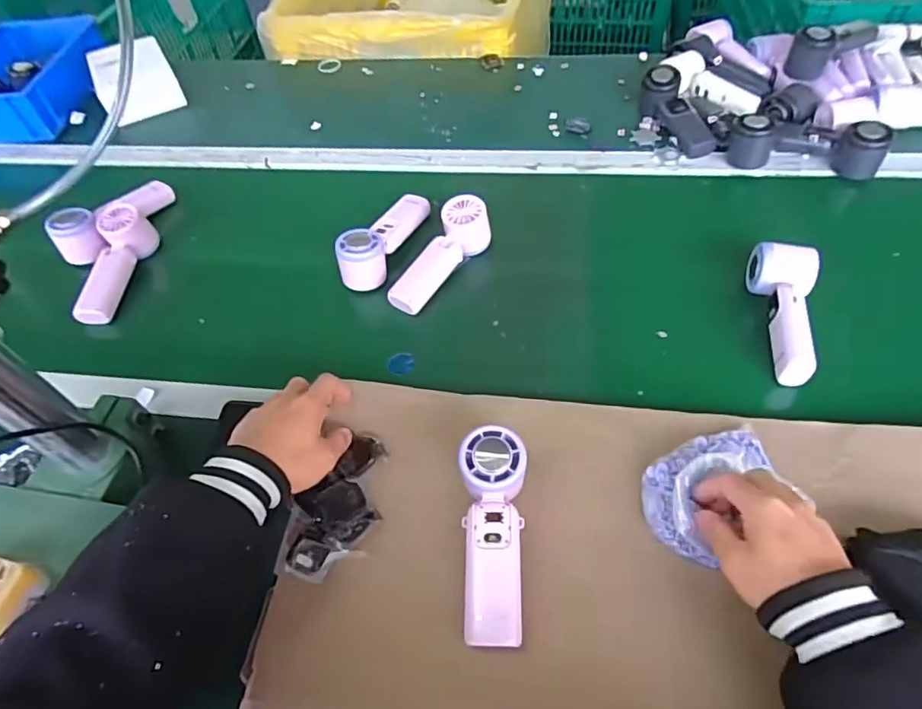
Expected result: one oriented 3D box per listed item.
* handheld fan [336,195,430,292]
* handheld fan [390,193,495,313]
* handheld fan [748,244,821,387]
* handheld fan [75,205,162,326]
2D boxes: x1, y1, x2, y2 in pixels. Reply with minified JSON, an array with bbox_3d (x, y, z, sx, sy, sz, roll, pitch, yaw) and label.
[{"bbox_3d":[-0.093,-0.145,0.695,0.053,0.059,0.164,22,58,20],"label":"handheld fan"},{"bbox_3d":[-0.028,-0.121,0.666,0.050,0.061,0.159,31,61,25],"label":"handheld fan"},{"bbox_3d":[0.329,-0.039,0.581,0.058,0.069,0.154,11,55,13],"label":"handheld fan"},{"bbox_3d":[-0.428,-0.118,0.697,0.054,0.054,0.174,-5,53,1],"label":"handheld fan"}]

